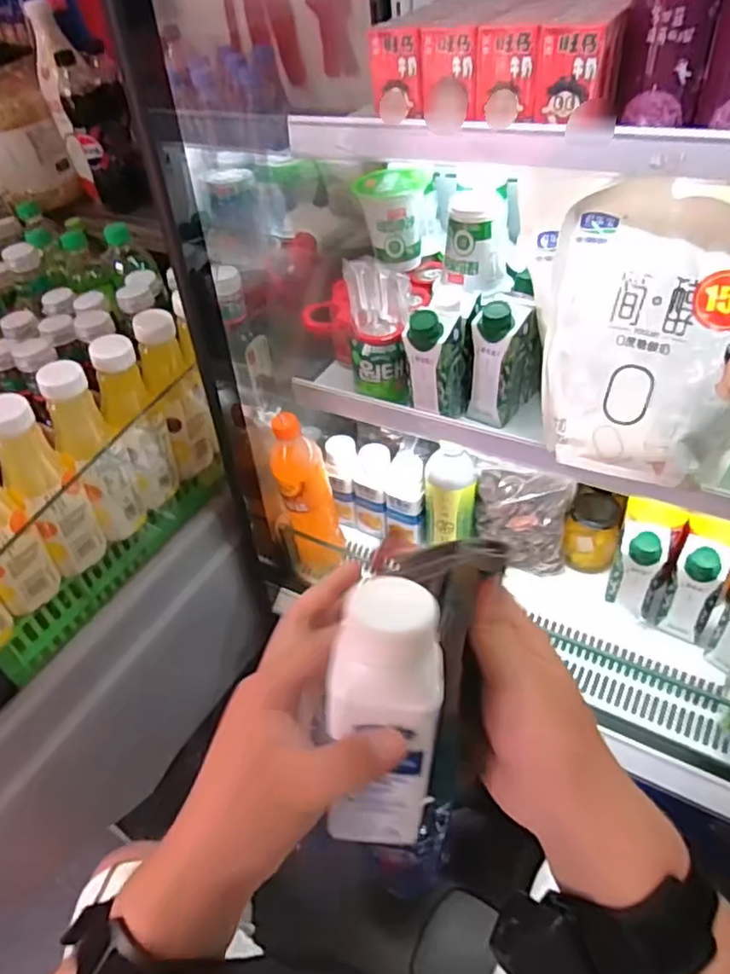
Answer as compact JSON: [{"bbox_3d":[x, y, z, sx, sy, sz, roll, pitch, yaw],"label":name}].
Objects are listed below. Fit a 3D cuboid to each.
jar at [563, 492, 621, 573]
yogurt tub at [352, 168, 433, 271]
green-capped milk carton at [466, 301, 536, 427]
[{"bbox_3d":[0.294,0.060,0.811,0.062,0.078,0.068,6,45,14],"label":"jar"},{"bbox_3d":[0.034,-0.319,0.745,0.077,0.096,0.080,-4,44,4],"label":"yogurt tub"},{"bbox_3d":[0.142,-0.134,0.651,0.045,0.131,0.058,20,50,26],"label":"green-capped milk carton"}]

